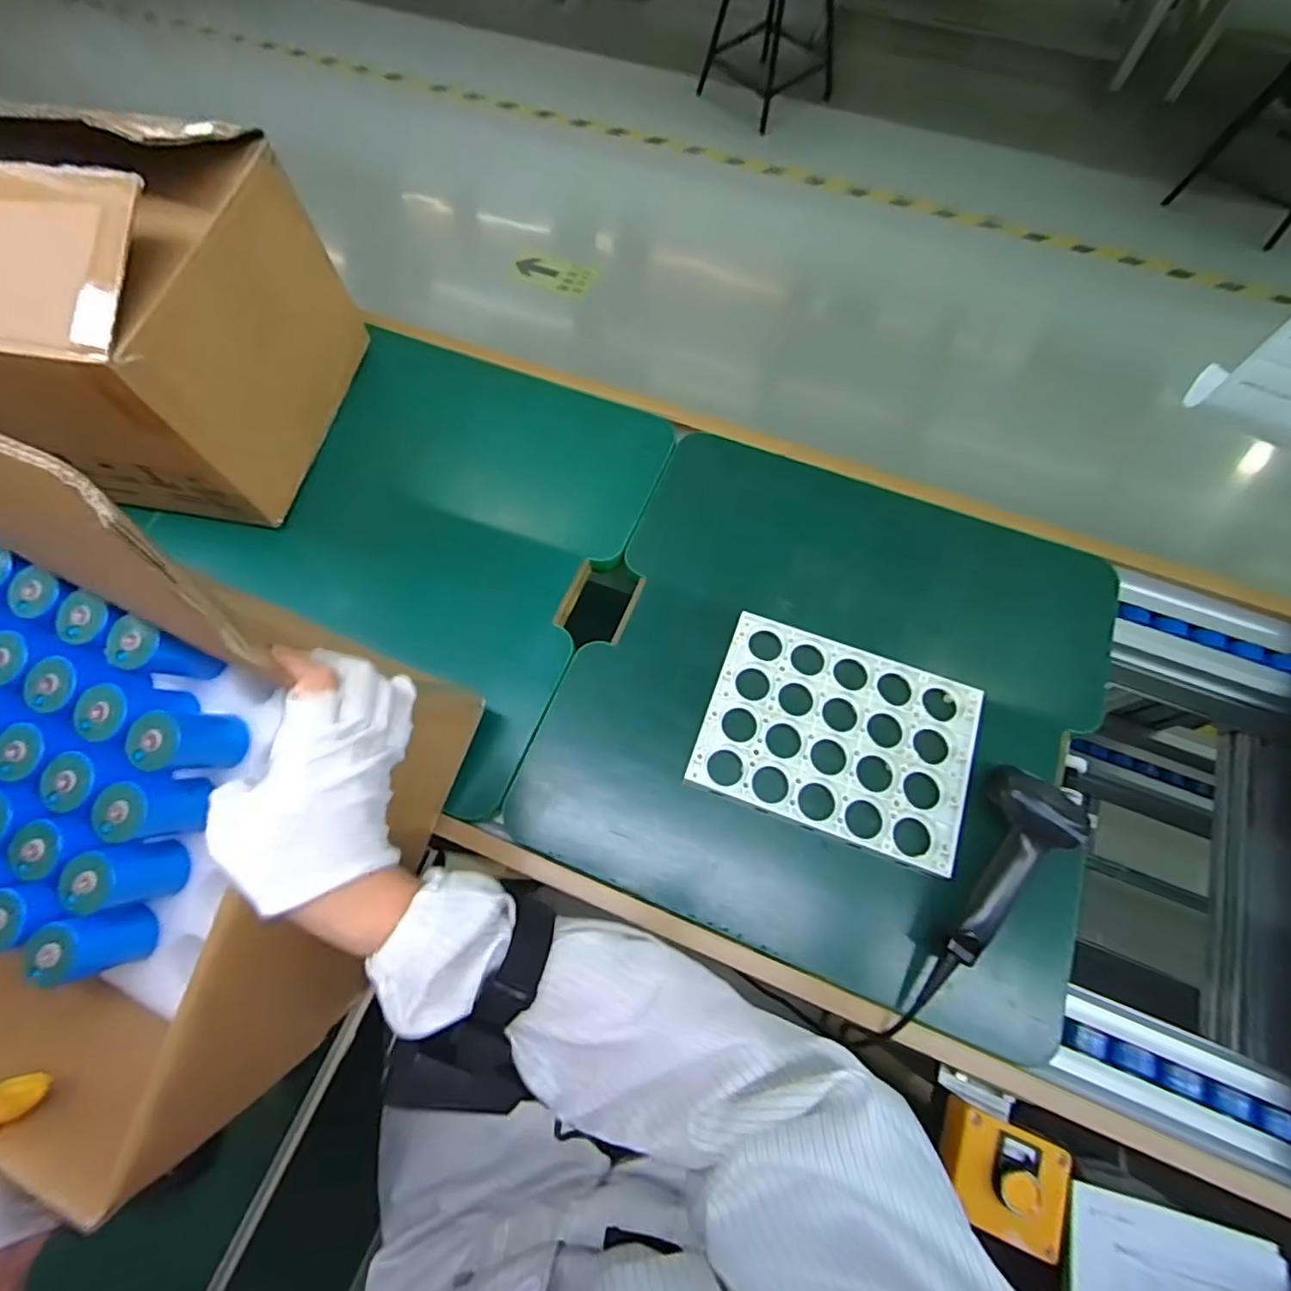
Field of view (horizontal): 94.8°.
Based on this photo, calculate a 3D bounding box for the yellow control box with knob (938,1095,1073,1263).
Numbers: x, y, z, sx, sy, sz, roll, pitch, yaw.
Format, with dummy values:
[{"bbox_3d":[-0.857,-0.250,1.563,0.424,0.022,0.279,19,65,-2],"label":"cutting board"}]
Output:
[{"bbox_3d":[0.262,0.389,0.435,0.079,0.046,0.067,21,70,9],"label":"yellow control box with knob"}]

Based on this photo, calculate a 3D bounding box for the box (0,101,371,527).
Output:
[{"bbox_3d":[-0.583,-0.340,0.577,0.457,0.264,0.305,14,69,6],"label":"box"}]

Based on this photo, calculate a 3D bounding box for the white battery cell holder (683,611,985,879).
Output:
[{"bbox_3d":[0.175,0.081,0.546,0.233,0.017,0.176,19,70,8],"label":"white battery cell holder"}]

